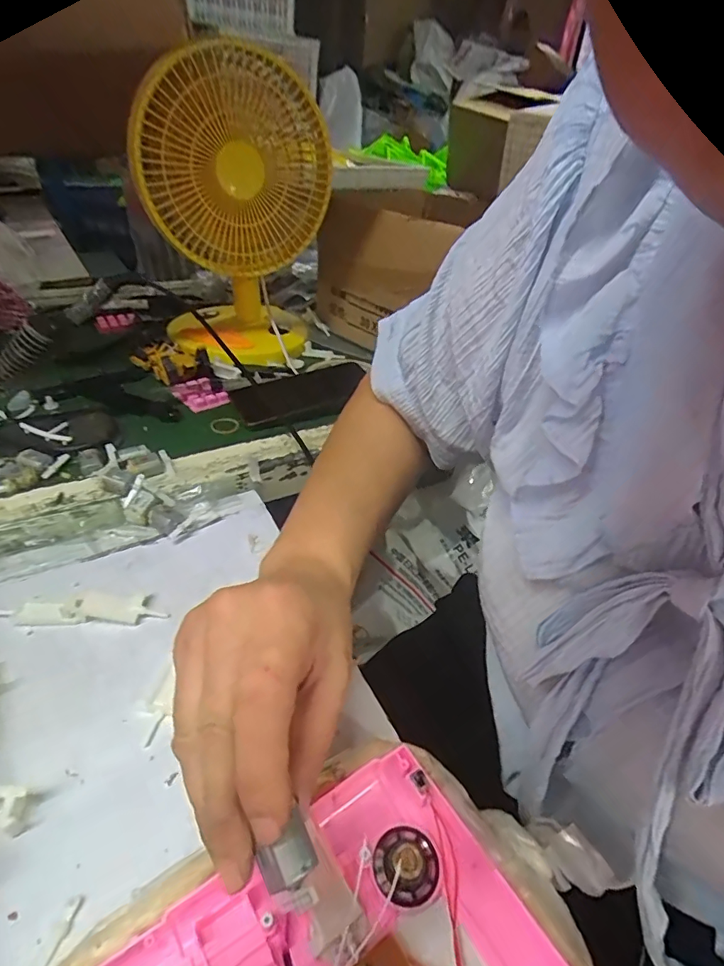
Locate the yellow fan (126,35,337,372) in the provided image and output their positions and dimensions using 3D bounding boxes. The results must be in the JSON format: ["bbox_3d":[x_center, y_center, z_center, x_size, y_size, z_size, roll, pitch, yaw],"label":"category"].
[{"bbox_3d":[-0.148,-0.319,0.613,0.206,0.304,0.178,0,38,-7],"label":"yellow fan"}]

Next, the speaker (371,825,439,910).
[{"bbox_3d":[0.019,0.163,0.214,0.028,0.007,0.027,3,38,-3],"label":"speaker"}]

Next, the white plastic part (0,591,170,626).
[{"bbox_3d":[-0.193,0.086,0.340,0.110,0.013,0.023,-3,38,-10],"label":"white plastic part"}]

